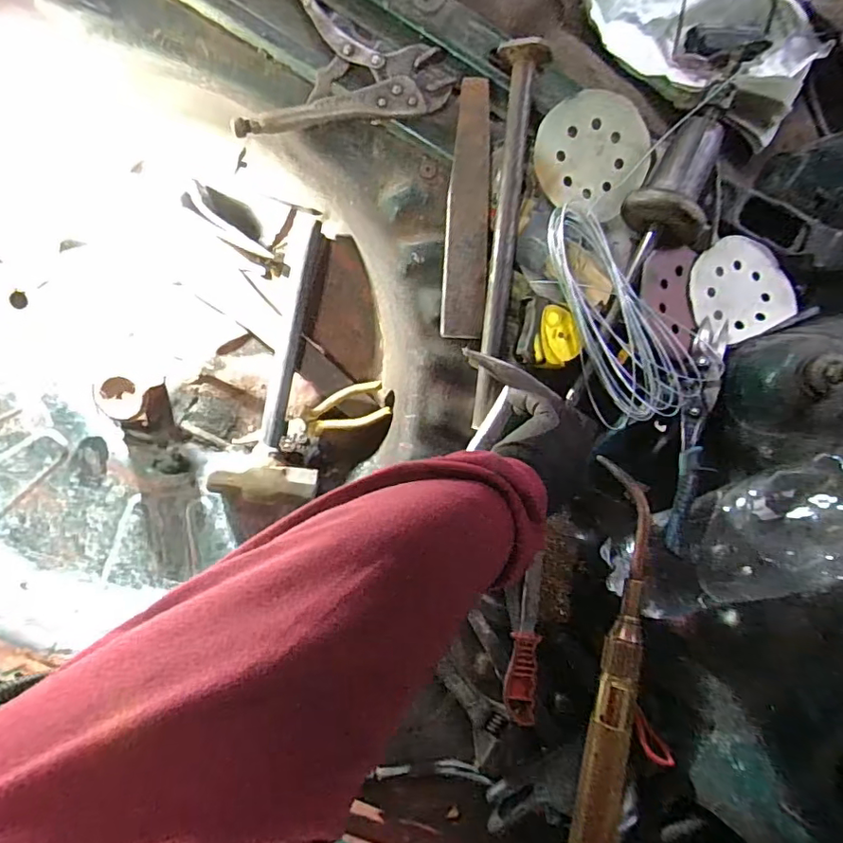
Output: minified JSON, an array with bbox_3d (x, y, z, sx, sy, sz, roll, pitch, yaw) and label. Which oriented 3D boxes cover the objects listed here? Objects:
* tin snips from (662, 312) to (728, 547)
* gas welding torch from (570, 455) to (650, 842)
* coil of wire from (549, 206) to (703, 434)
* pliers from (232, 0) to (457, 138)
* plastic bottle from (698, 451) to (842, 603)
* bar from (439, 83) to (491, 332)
[{"bbox_3d":[0.265,0.004,0.519,0.039,0.027,0.239,20,74,-7],"label":"tin snips"},{"bbox_3d":[0.125,0.191,0.371,0.046,0.041,0.324,13,82,-6],"label":"gas welding torch"},{"bbox_3d":[0.191,-0.109,0.528,0.098,0.055,0.221,-20,97,-3],"label":"coil of wire"},{"bbox_3d":[-0.068,-0.342,0.528,0.193,0.028,0.174,15,94,-7],"label":"pliers"},{"bbox_3d":[0.343,0.077,0.439,0.105,0.088,0.259,48,125,-8],"label":"plastic bottle"},{"bbox_3d":[0.047,-0.211,0.540,0.042,0.011,0.249,3,95,-6],"label":"bar"}]

